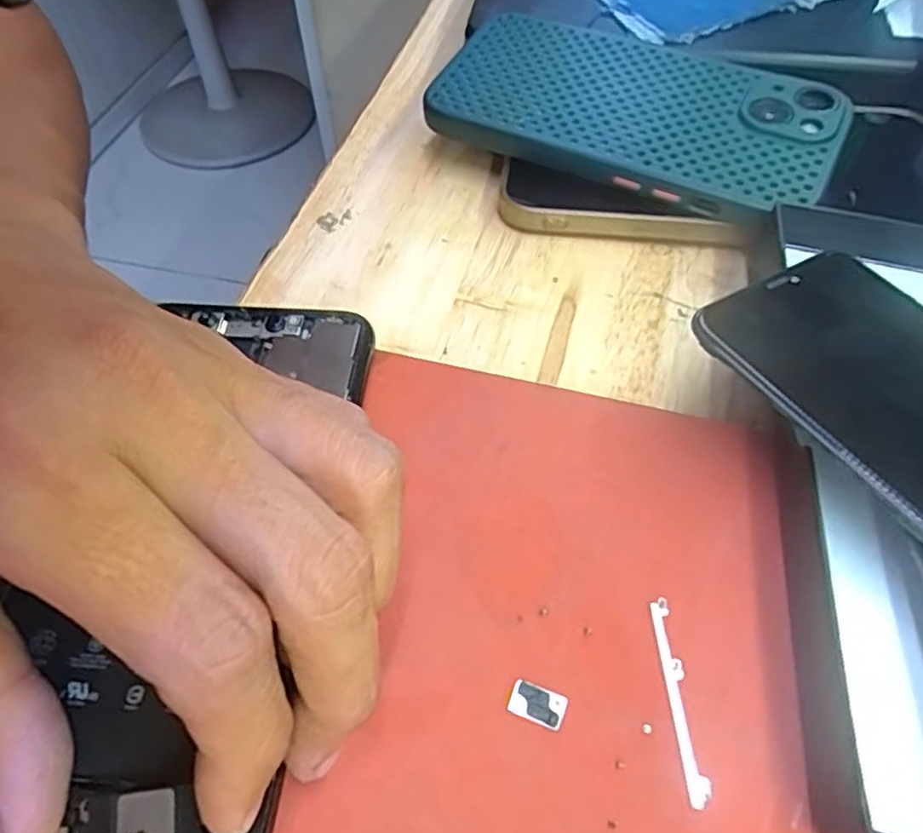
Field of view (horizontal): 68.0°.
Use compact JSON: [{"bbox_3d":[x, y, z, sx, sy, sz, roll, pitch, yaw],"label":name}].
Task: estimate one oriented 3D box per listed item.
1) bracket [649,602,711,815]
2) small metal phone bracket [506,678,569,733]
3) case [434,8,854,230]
[{"bbox_3d":[0.047,0.060,0.148,0.005,0.004,0.042,-3,54,-1],"label":"bracket"},{"bbox_3d":[0.017,0.063,0.150,0.012,0.004,0.008,19,64,13],"label":"small metal phone bracket"},{"bbox_3d":[0.062,-0.114,0.253,0.142,0.008,0.070,25,71,15],"label":"case"}]

